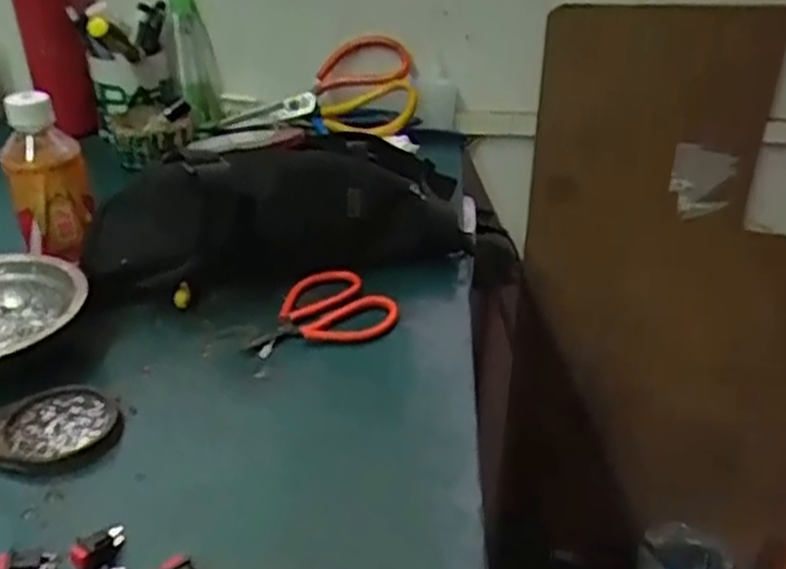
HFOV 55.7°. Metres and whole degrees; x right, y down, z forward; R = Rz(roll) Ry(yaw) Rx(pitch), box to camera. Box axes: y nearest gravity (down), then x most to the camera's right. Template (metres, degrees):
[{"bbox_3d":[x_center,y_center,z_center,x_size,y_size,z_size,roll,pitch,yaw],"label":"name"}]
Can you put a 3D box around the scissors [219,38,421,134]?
[{"bbox_3d":[-0.081,-0.199,0.803,0.232,0.098,0.037,-8,30,24],"label":"scissors"}]

